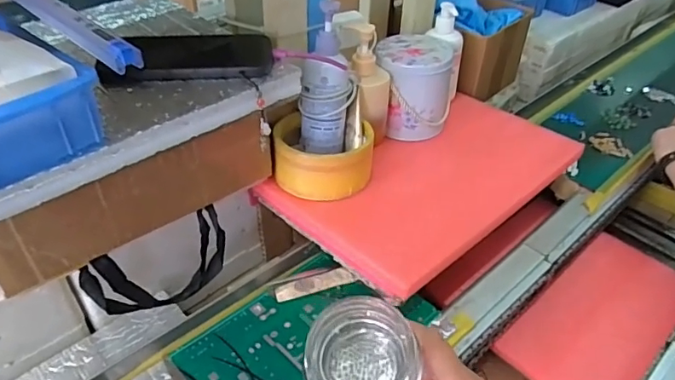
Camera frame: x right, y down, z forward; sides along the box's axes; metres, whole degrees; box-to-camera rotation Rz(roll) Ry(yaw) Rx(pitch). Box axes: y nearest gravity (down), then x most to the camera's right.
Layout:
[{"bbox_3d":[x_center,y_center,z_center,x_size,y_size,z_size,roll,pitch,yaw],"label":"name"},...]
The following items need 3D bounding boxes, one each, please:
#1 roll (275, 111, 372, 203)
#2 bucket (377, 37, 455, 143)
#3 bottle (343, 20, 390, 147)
[{"bbox_3d":[-0.023,-0.038,0.645,0.123,0.066,0.123,1,40,0],"label":"roll"},{"bbox_3d":[0.107,-0.146,0.730,0.105,0.115,0.100,1,40,0],"label":"bucket"},{"bbox_3d":[0.043,-0.132,0.673,0.056,0.156,0.055,-5,40,-7],"label":"bottle"}]

